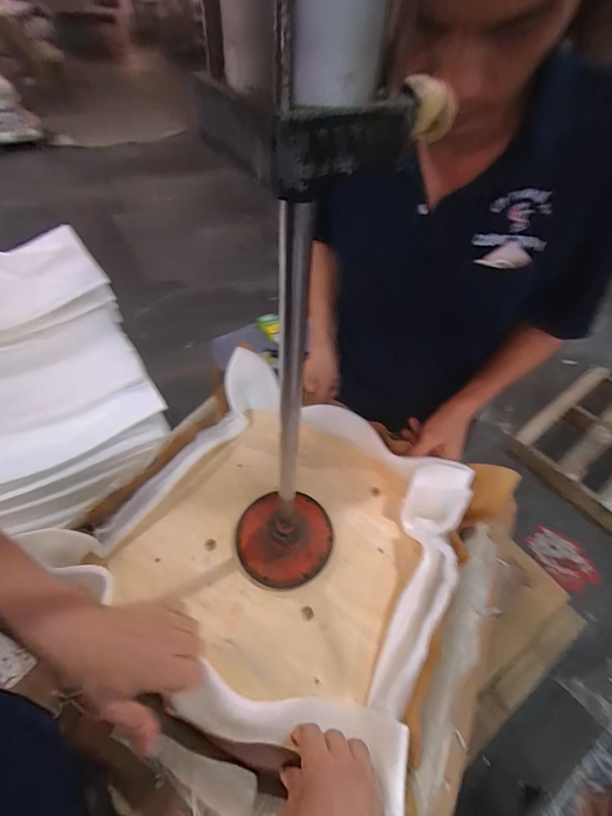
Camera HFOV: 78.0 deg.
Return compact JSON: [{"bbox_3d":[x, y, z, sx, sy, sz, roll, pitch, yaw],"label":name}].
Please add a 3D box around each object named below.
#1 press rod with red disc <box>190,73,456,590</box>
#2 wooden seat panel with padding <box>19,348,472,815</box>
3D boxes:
[{"bbox_3d":[-0.010,0.022,0.382,0.148,0.539,0.143,-12,52,-14],"label":"press rod with red disc"},{"bbox_3d":[-0.036,0.175,0.552,0.477,0.091,0.430,27,52,18],"label":"wooden seat panel with padding"}]

